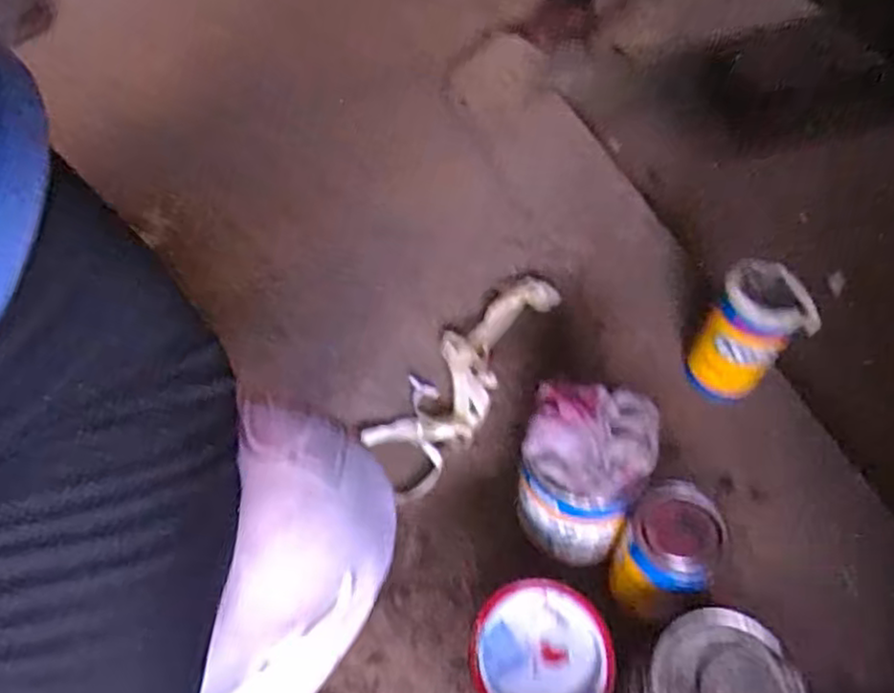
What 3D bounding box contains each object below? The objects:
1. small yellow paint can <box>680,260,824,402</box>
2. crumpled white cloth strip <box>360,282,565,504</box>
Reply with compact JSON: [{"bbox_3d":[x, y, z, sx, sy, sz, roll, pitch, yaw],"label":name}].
[{"bbox_3d":[0.299,-0.006,0.709,0.086,0.146,0.082,0,55,0],"label":"small yellow paint can"},{"bbox_3d":[0.019,0.029,0.757,0.096,0.035,0.304,32,61,21],"label":"crumpled white cloth strip"}]

